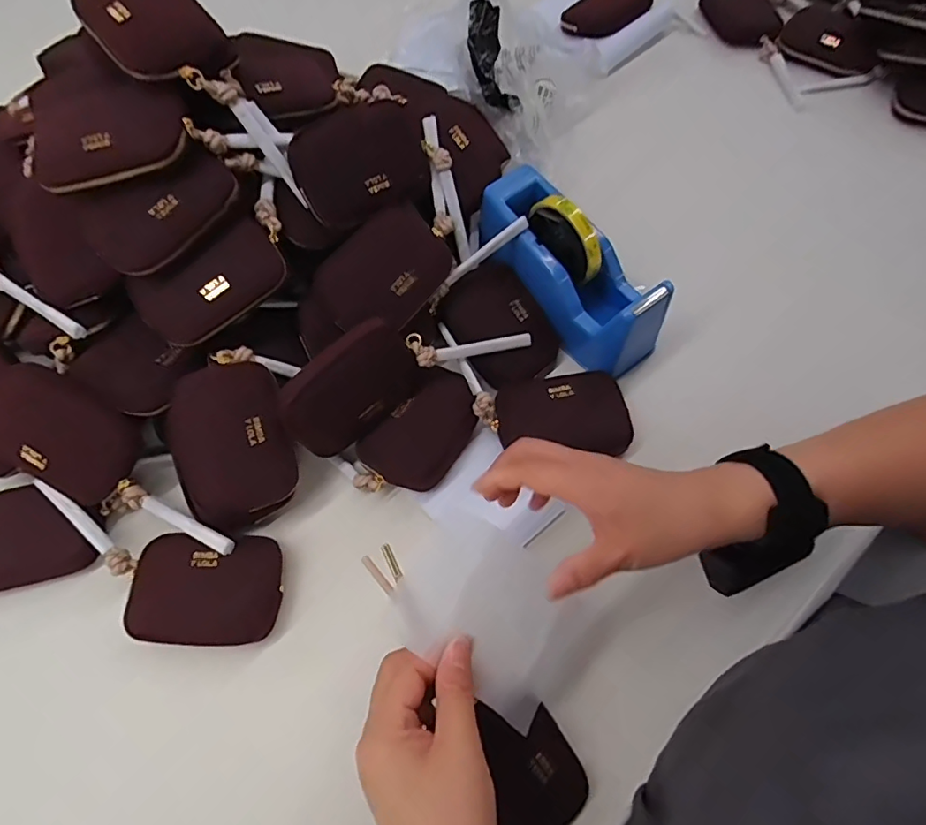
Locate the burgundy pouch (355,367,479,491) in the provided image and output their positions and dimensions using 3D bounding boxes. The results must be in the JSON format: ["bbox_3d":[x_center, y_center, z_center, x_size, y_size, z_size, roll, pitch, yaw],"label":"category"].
[{"bbox_3d":[-0.031,0.018,0.455,0.111,0.031,0.071,-43,71,-16],"label":"burgundy pouch"}]

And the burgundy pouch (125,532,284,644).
[{"bbox_3d":[-0.204,0.139,0.409,0.117,0.023,0.078,2,65,3],"label":"burgundy pouch"}]

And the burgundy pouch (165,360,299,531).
[{"bbox_3d":[-0.186,0.027,0.415,0.094,0.033,0.129,-17,90,-5],"label":"burgundy pouch"}]

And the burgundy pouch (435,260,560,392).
[{"bbox_3d":[0.036,-0.084,0.490,0.085,0.027,0.112,-35,69,-13],"label":"burgundy pouch"}]

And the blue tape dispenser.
[{"bbox_3d":[0.099,-0.134,0.471,0.079,0.093,0.211,-35,81,-13],"label":"blue tape dispenser"}]

